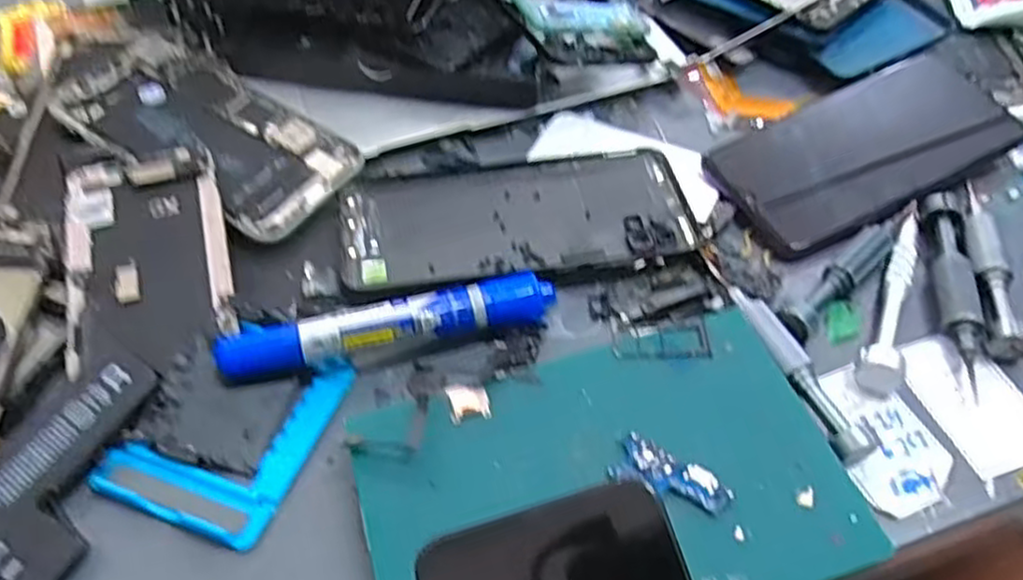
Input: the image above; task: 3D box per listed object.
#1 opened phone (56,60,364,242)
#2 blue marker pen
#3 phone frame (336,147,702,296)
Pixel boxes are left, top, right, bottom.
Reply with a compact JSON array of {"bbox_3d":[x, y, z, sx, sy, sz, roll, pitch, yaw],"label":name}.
[{"bbox_3d":[-0.148,-0.079,0.370,0.136,0.010,0.075,27,56,21],"label":"opened phone"},{"bbox_3d":[-0.050,0.013,0.305,0.136,0.019,0.025,-12,51,-10],"label":"blue marker pen"},{"bbox_3d":[0.002,-0.034,0.353,0.160,0.010,0.079,-12,51,-9],"label":"phone frame"}]

